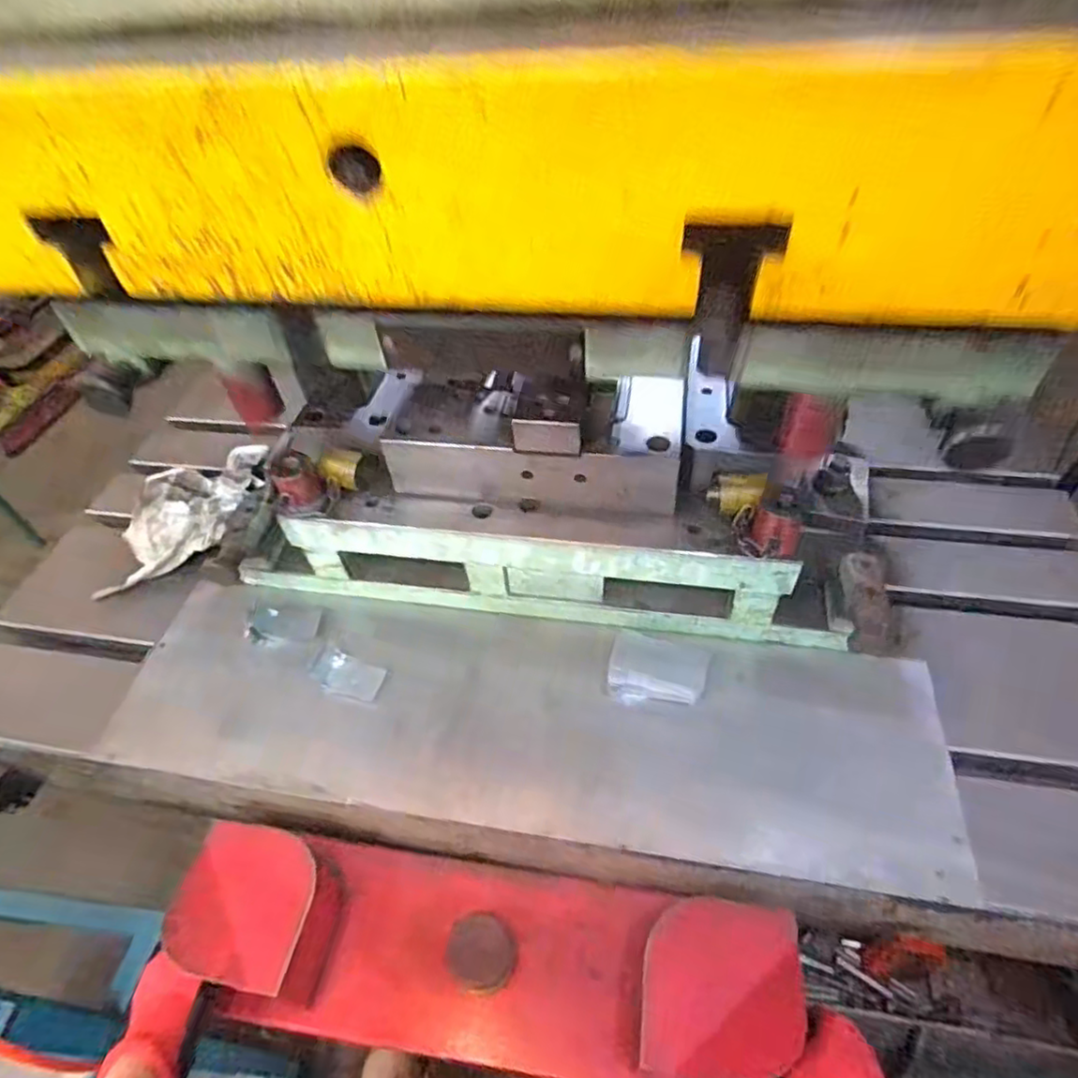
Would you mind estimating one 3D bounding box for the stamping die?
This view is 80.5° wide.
[{"bbox_3d":[0.019,-0.083,0.690,0.632,0.218,0.254,5,49,9],"label":"stamping die"}]

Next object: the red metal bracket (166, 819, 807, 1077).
[{"bbox_3d":[-0.048,0.354,0.543,0.488,0.143,0.142,-2,48,12],"label":"red metal bracket"}]

